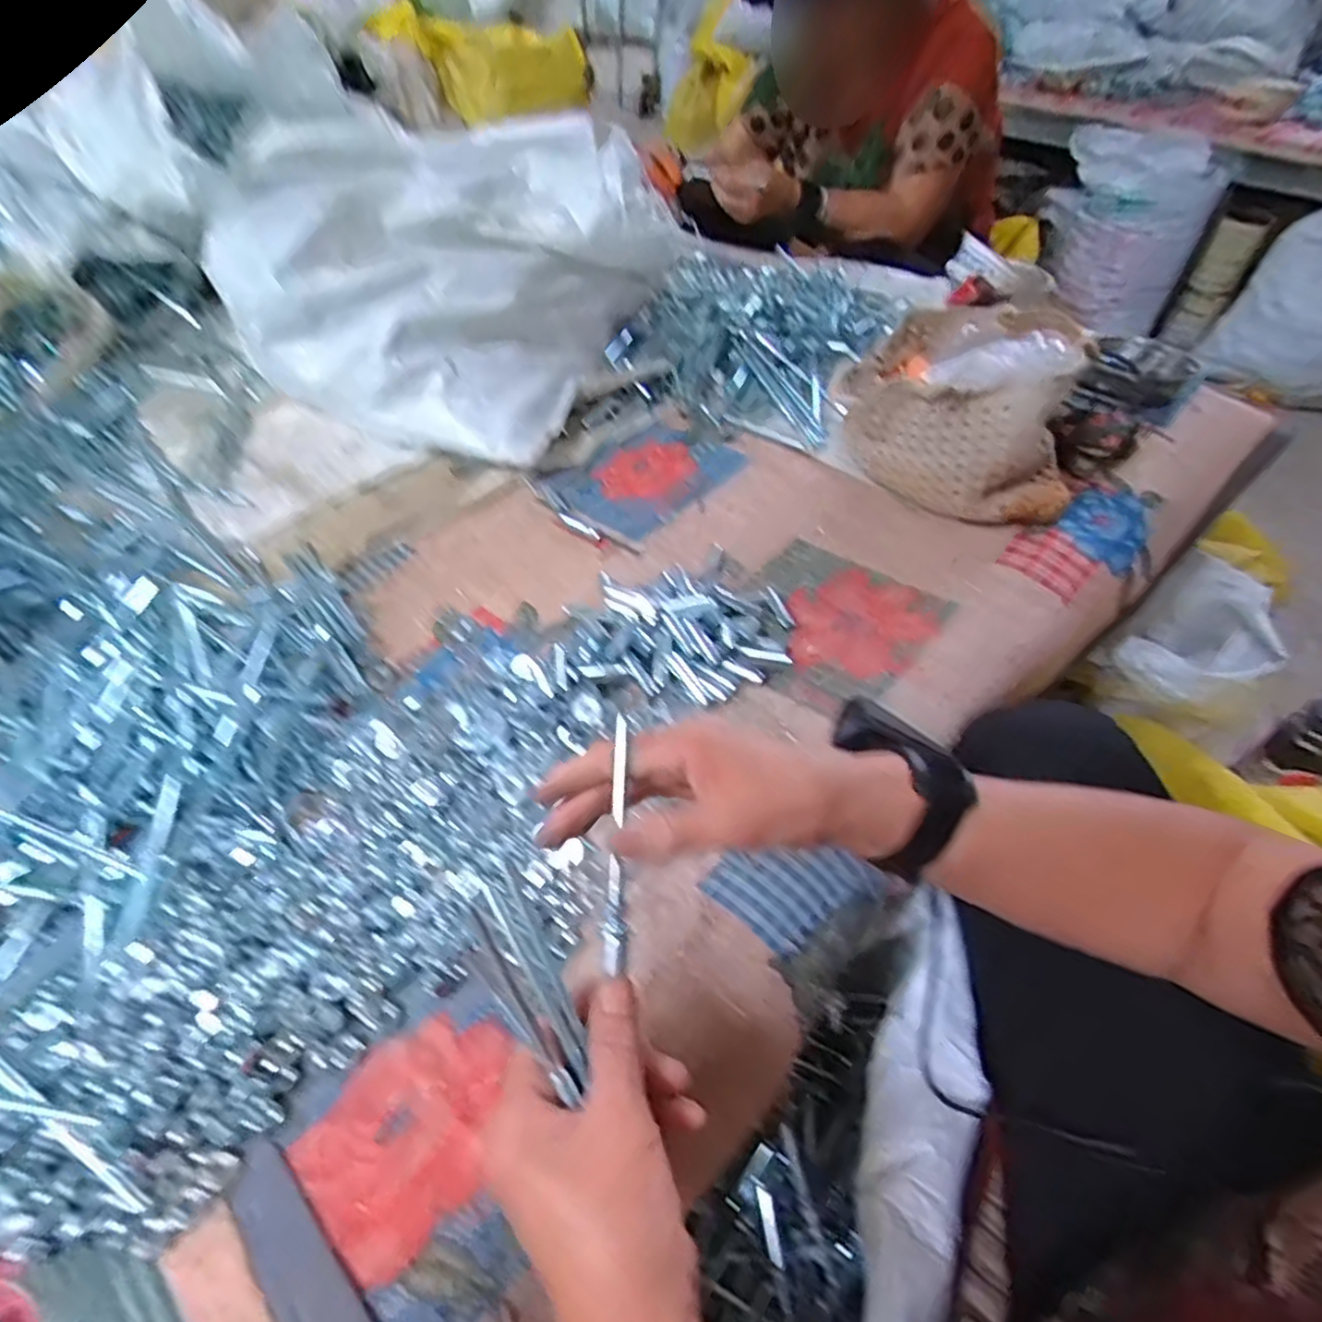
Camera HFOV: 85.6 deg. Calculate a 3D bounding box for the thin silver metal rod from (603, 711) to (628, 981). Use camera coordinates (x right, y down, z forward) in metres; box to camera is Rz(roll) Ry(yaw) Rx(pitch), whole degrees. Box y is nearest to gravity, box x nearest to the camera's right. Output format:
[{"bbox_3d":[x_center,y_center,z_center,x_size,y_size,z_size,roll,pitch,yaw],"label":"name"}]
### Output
[{"bbox_3d":[-0.020,0.083,0.329,0.008,0.009,0.113,2,74,0],"label":"thin silver metal rod"}]

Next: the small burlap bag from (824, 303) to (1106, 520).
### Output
[{"bbox_3d":[0.282,-0.219,0.651,0.199,0.138,0.139,36,57,26],"label":"small burlap bag"}]

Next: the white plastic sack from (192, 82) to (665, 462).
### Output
[{"bbox_3d":[-0.202,-0.383,0.746,0.305,0.214,0.292,25,52,19],"label":"white plastic sack"}]

